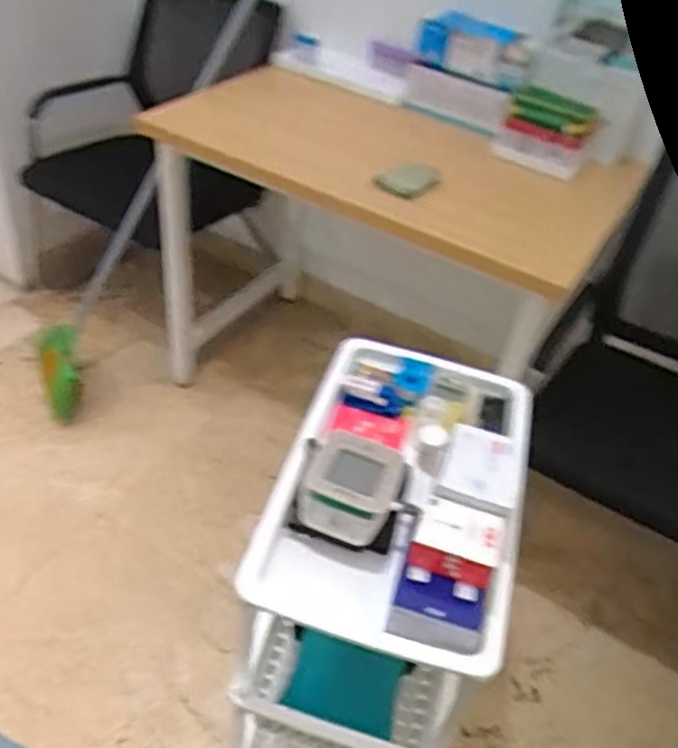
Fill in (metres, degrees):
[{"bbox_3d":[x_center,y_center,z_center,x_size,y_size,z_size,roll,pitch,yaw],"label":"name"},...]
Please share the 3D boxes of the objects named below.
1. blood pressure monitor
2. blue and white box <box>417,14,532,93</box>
[{"bbox_3d":[0.019,0.122,0.799,0.131,0.081,0.138,10,41,1],"label":"blood pressure monitor"},{"bbox_3d":[0.280,-0.659,1.452,0.111,0.090,0.242,-23,49,-30],"label":"blue and white box"}]

